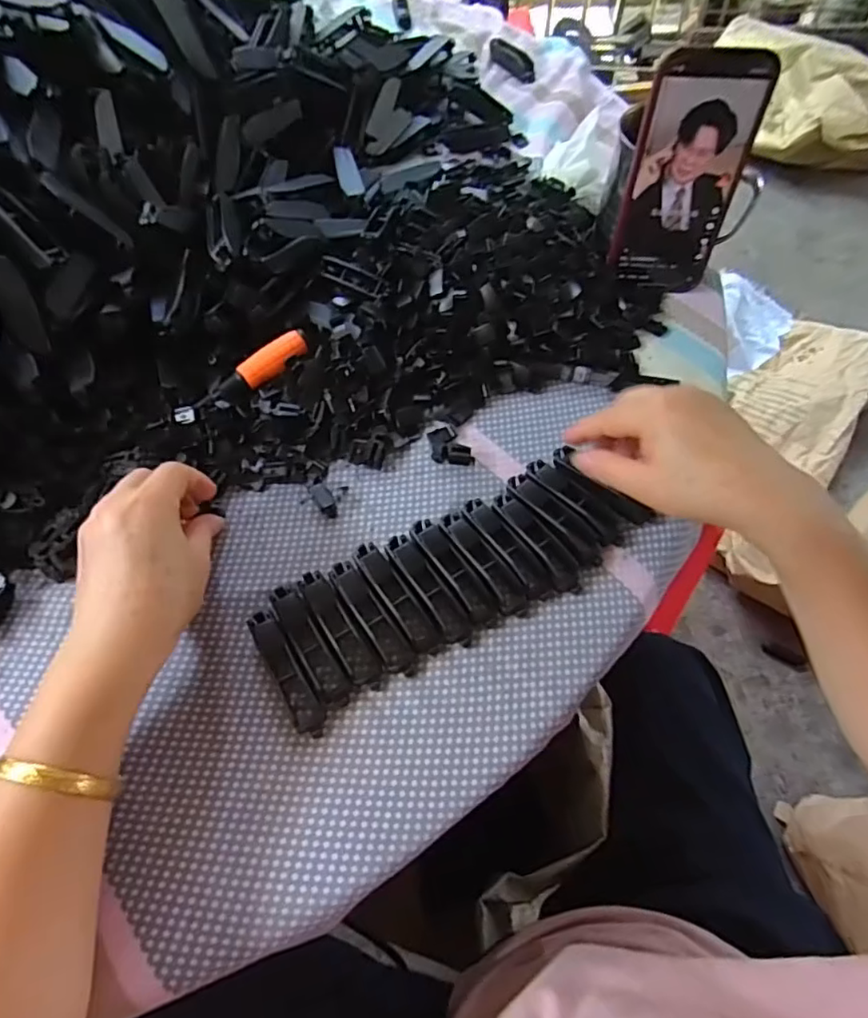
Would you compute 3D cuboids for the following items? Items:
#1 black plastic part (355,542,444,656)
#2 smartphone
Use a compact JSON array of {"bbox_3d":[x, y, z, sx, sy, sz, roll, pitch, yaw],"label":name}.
[{"bbox_3d":[-0.023,0.052,0.350,0.016,0.015,0.075,-32,66,-16],"label":"black plastic part"},{"bbox_3d":[0.181,-0.236,0.429,0.079,0.156,0.014,1,49,5],"label":"smartphone"}]

